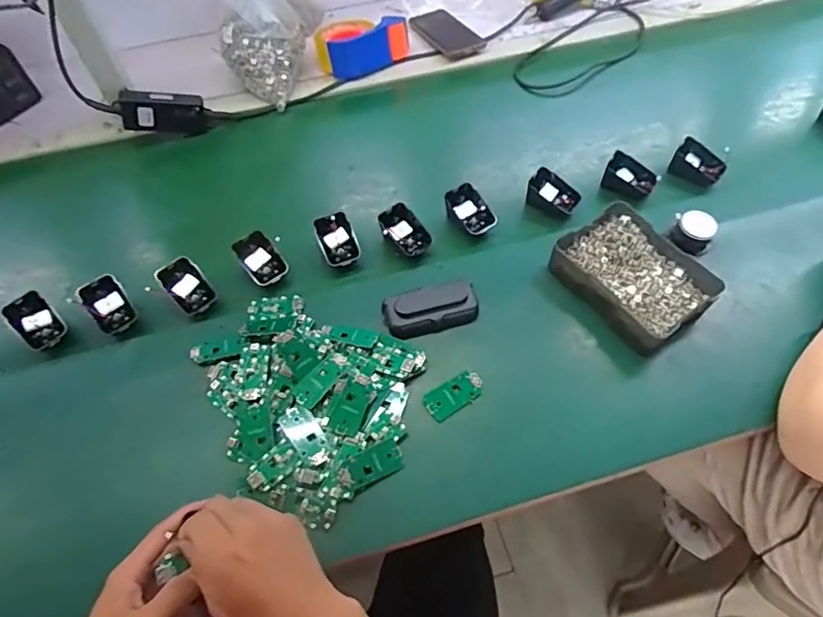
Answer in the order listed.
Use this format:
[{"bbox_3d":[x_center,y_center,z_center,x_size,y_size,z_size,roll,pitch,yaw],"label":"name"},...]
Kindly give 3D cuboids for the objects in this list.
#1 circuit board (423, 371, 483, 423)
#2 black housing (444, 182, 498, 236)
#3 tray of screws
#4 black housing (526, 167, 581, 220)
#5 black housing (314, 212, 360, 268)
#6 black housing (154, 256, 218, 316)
[{"bbox_3d":[0.046,0.089,0.544,0.066,0.005,0.030,-31,59,-16],"label":"circuit board"},{"bbox_3d":[0.075,-0.125,0.665,0.043,0.030,0.060,-29,58,-15],"label":"black housing"},{"bbox_3d":[0.257,-0.038,0.601,0.125,0.047,0.157,-31,59,-17],"label":"tray of screws"},{"bbox_3d":[0.188,-0.150,0.686,0.070,0.035,0.051,21,59,17],"label":"black housing"},{"bbox_3d":[-0.095,-0.089,0.641,0.052,0.050,0.060,-19,56,-9],"label":"black housing"},{"bbox_3d":[-0.268,-0.028,0.615,0.043,0.024,0.075,-38,61,-21],"label":"black housing"}]

